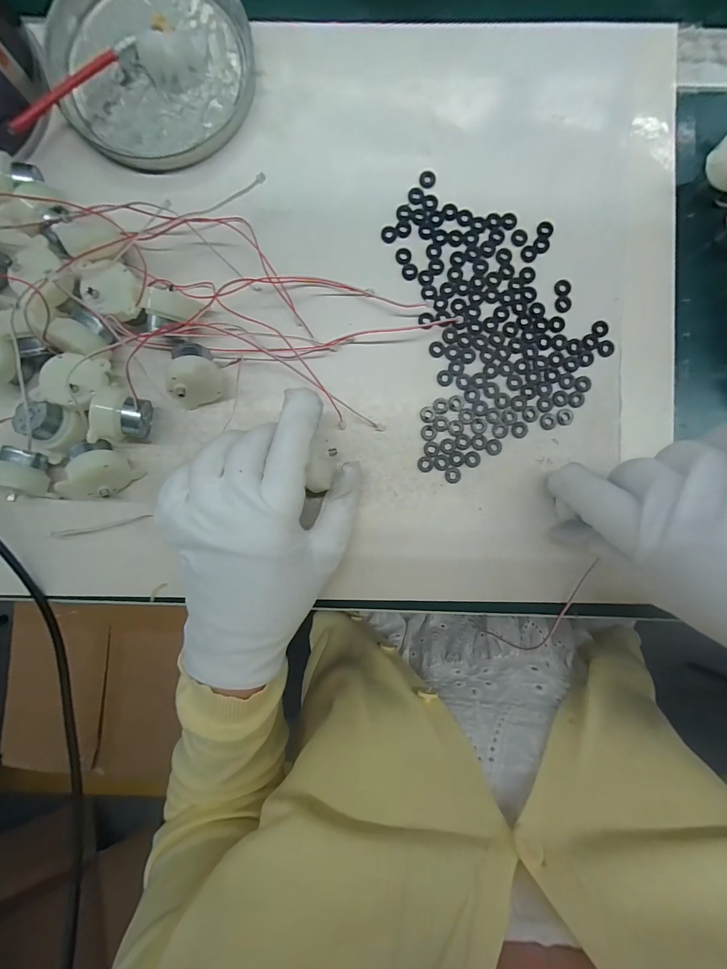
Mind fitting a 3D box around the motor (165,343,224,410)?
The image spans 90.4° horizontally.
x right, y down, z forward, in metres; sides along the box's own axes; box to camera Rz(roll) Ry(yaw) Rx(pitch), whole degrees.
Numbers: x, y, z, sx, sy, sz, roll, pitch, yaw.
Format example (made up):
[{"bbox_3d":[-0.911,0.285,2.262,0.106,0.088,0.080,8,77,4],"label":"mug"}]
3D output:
[{"bbox_3d":[-0.107,-0.067,0.227,0.035,0.035,0.023,-42,49,-17],"label":"motor"}]

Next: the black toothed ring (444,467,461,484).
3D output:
[{"bbox_3d":[0.059,-0.006,0.238,0.011,0.004,0.011,0,90,1],"label":"black toothed ring"}]

